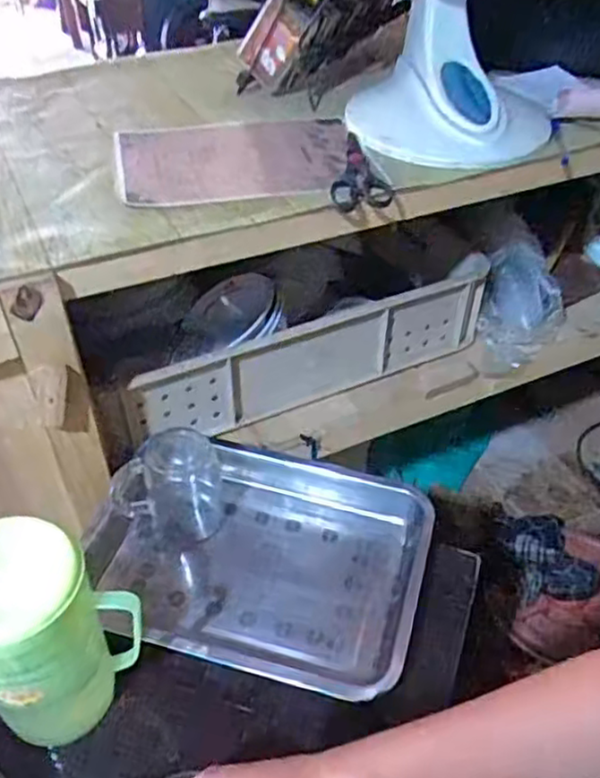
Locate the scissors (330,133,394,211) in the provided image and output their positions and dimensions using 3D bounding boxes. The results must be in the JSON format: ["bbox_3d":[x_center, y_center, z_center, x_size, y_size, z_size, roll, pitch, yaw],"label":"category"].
[{"bbox_3d":[0.065,-0.265,0.822,0.067,0.015,0.185,-1,44,-3],"label":"scissors"}]

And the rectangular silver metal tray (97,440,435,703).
[{"bbox_3d":[-0.039,0.179,0.745,0.327,0.060,0.266,12,45,11],"label":"rectangular silver metal tray"}]

